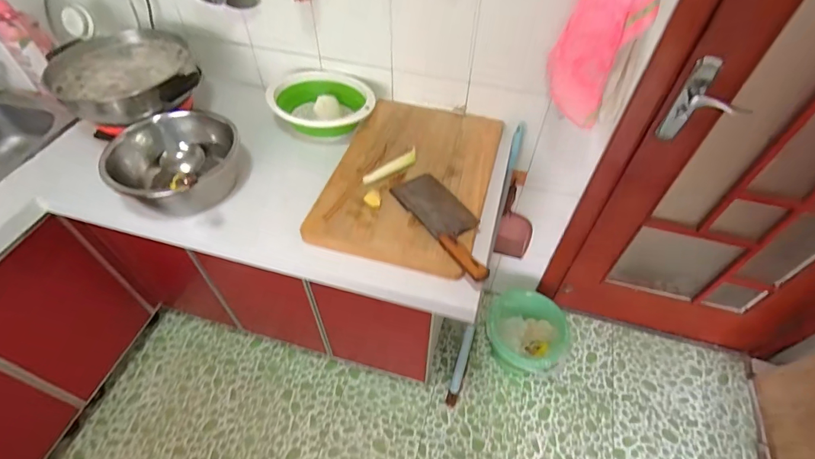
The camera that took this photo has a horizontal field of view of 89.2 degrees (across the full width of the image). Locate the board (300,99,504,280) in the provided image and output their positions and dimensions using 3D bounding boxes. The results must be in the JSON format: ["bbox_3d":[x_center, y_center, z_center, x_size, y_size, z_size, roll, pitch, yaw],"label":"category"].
[{"bbox_3d":[0.014,-0.125,0.932,0.333,0.038,0.469,14,53,10],"label":"board"}]

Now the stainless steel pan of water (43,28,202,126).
[{"bbox_3d":[-0.649,-0.346,0.961,0.303,0.080,0.307,-21,55,-17],"label":"stainless steel pan of water"}]

